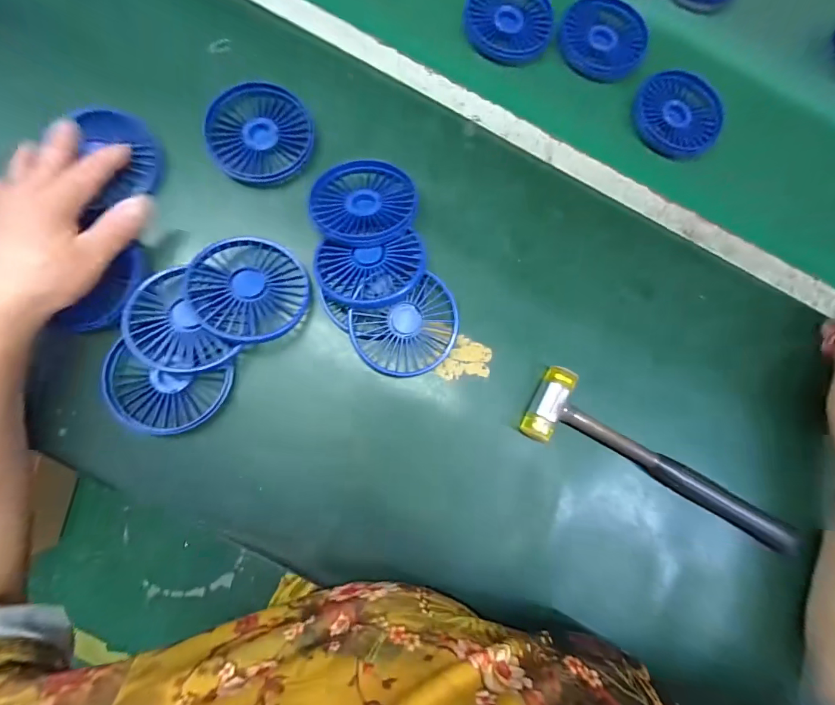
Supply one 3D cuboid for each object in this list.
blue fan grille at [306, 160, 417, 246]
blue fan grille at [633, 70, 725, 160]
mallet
[{"bbox_3d":[-0.044,-0.126,0.327,0.084,0.006,0.083,0,71,1],"label":"blue fan grille"},{"bbox_3d":[0.253,-0.232,0.383,0.085,0.012,0.085,1,83,-6],"label":"blue fan grille"},{"bbox_3d":[0.201,0.095,0.326,0.240,0.023,0.058,29,81,-2],"label":"mallet"}]

